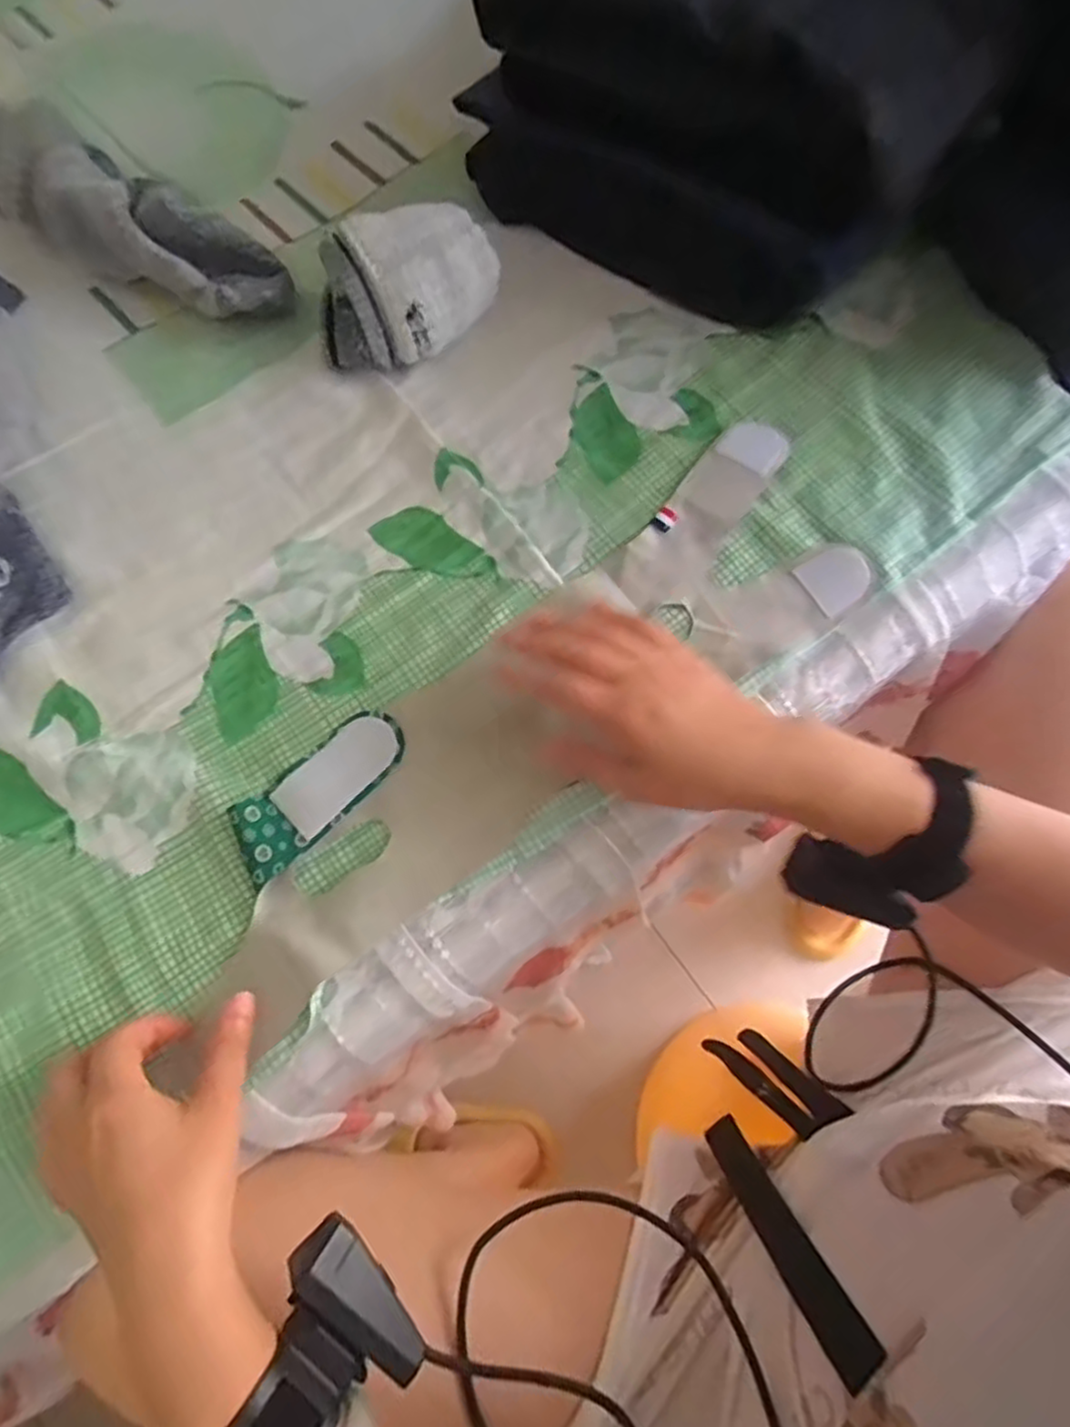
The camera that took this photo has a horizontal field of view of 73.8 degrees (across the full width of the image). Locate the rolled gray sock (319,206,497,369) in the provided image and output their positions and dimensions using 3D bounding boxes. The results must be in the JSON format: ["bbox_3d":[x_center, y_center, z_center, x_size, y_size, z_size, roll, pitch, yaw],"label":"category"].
[{"bbox_3d":[-0.093,-0.301,0.505,0.128,0.062,0.081,-14,72,-2],"label":"rolled gray sock"}]

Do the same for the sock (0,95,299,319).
[{"bbox_3d":[-0.324,-0.383,0.541,0.306,0.068,0.084,29,76,12],"label":"sock"}]

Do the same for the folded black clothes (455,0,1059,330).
[{"bbox_3d":[0.136,-0.450,0.487,0.316,0.168,0.220,32,76,12],"label":"folded black clothes"}]

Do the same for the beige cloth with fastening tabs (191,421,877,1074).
[{"bbox_3d":[-0.001,-0.005,0.420,0.452,0.032,0.127,-36,77,-8],"label":"beige cloth with fastening tabs"}]

